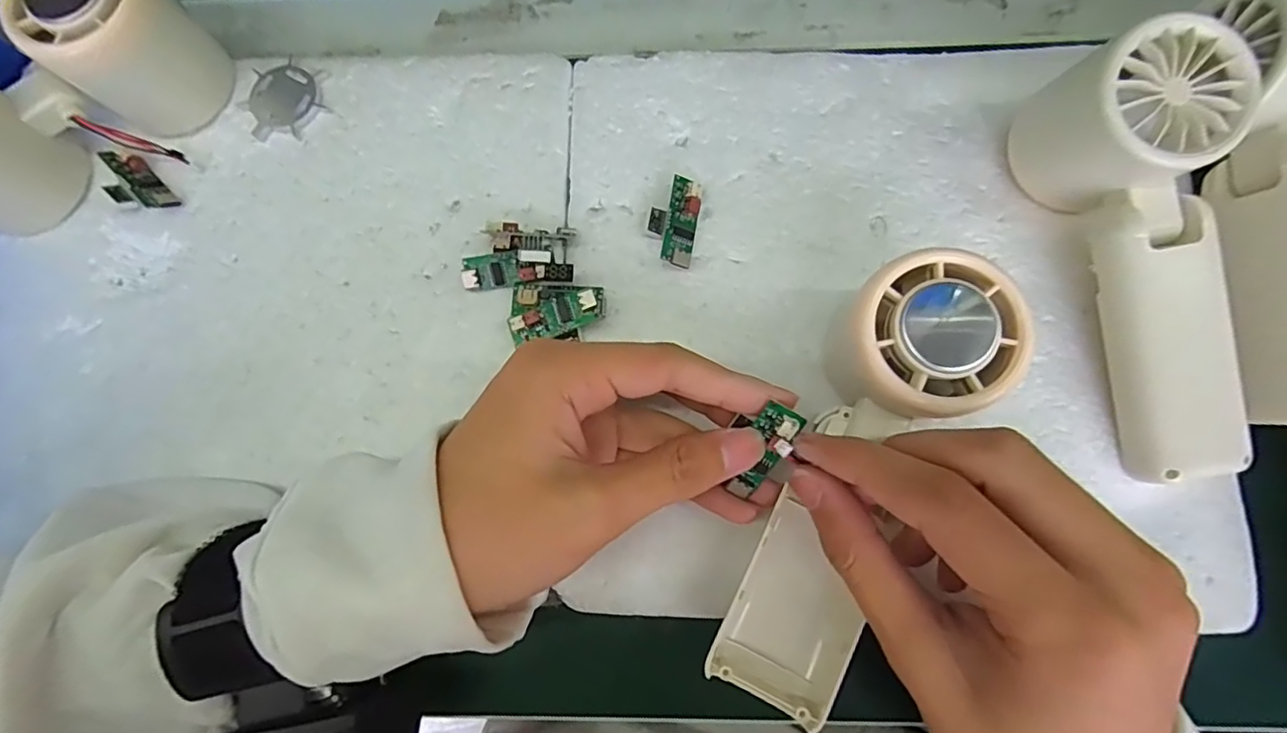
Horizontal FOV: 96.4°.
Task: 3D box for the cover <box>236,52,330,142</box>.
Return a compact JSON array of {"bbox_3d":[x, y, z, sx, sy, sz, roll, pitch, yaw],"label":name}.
[{"bbox_3d":[-0.167,-0.125,0.269,0.040,0.006,0.038,0,80,2],"label":"cover"}]

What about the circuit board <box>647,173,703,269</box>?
[{"bbox_3d":[0.013,-0.062,0.249,0.020,0.010,0.038,11,80,4],"label":"circuit board"}]

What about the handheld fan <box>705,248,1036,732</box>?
[{"bbox_3d":[0.075,0.039,0.198,0.051,0.027,0.162,24,98,6],"label":"handheld fan"}]

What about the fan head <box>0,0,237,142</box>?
[{"bbox_3d":[-0.216,-0.134,0.245,0.056,0.058,0.055,36,83,8],"label":"fan head"}]

